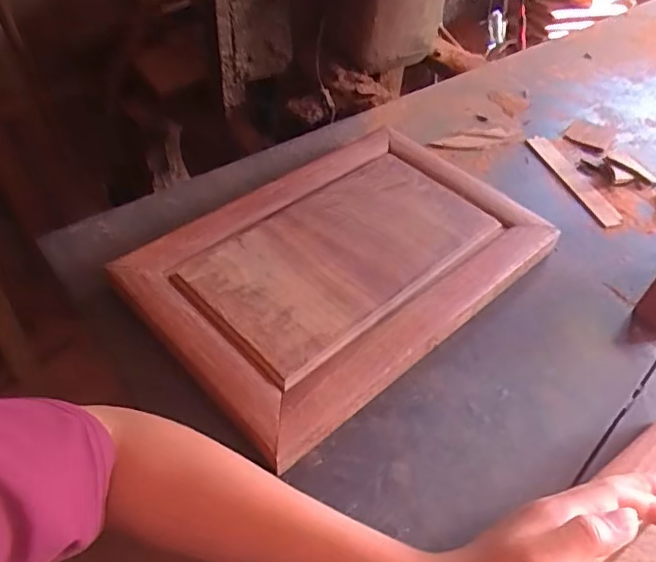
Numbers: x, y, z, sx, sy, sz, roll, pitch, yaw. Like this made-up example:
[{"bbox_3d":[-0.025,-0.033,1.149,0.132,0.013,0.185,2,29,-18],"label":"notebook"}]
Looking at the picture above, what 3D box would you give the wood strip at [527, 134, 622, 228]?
[{"bbox_3d":[0.292,-0.121,0.676,0.028,0.007,0.165,-15,52,-11],"label":"wood strip"}]

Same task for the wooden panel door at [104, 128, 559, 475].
[{"bbox_3d":[0.016,-0.024,0.541,0.368,0.031,0.245,-33,58,-28],"label":"wooden panel door"}]

